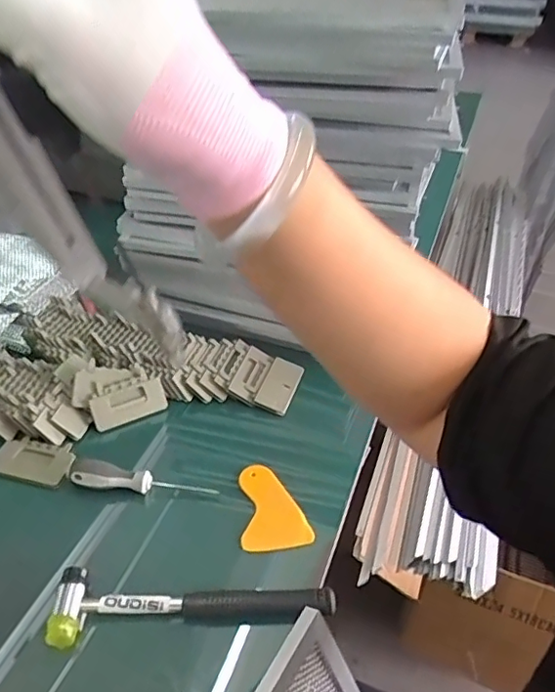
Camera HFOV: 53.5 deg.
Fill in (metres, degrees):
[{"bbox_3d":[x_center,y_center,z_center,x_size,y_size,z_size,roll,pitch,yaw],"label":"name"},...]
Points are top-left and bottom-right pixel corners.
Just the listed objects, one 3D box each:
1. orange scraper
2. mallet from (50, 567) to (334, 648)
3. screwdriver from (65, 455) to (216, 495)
[{"bbox_3d":[-0.003,0.168,0.581,0.070,0.009,0.098,-2,41,-4],"label":"orange scraper"},{"bbox_3d":[-0.074,0.225,0.496,0.243,0.030,0.057,-4,41,-7],"label":"mallet"},{"bbox_3d":[-0.142,0.139,0.582,0.149,0.033,0.025,3,41,1],"label":"screwdriver"}]

